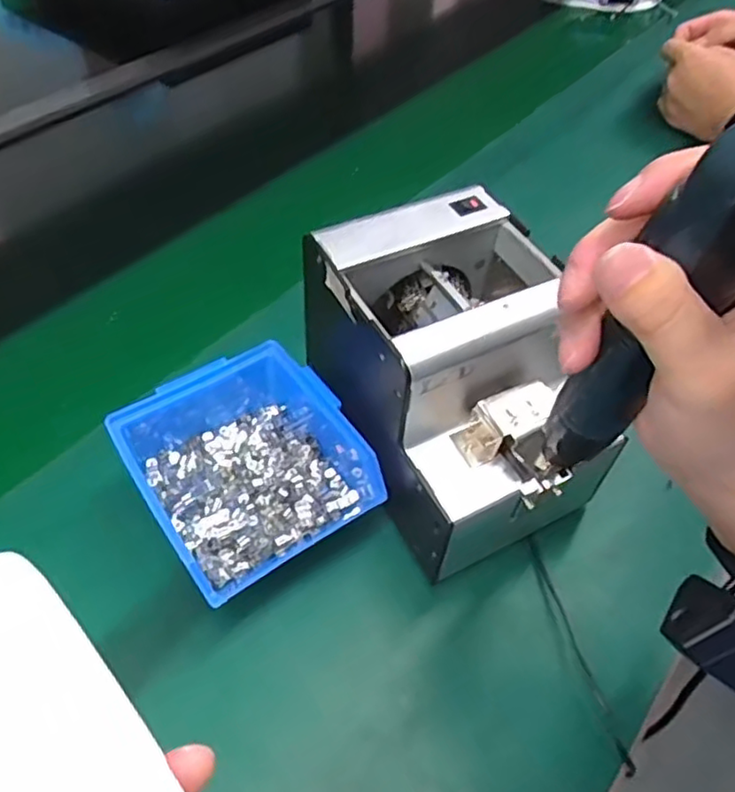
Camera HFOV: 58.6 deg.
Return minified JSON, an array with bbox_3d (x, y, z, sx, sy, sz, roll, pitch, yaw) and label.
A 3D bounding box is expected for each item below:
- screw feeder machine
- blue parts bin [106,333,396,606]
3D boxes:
[{"bbox_3d":[0.056,-0.006,0.416,0.135,0.155,0.182,-23,55,-20],"label":"screw feeder machine"},{"bbox_3d":[-0.080,0.044,0.420,0.123,0.070,0.143,-26,57,-23],"label":"blue parts bin"}]

